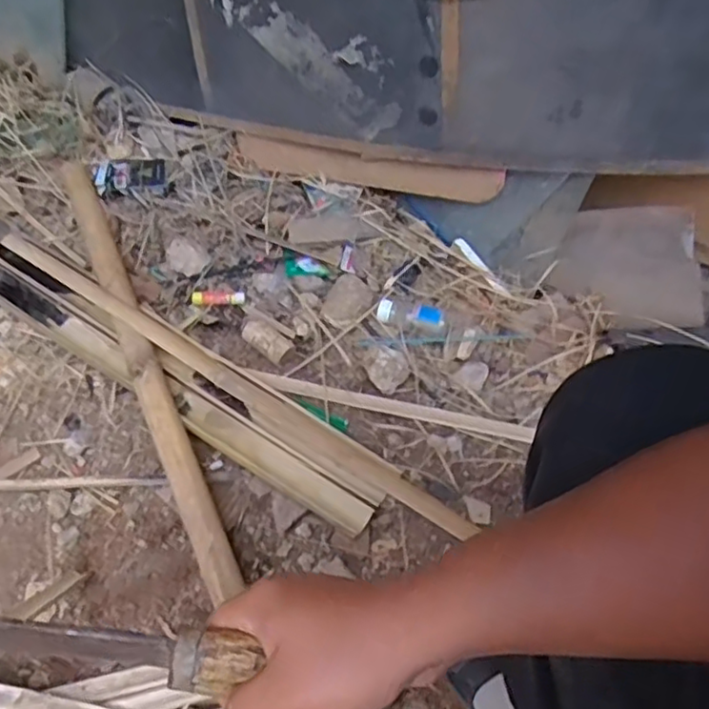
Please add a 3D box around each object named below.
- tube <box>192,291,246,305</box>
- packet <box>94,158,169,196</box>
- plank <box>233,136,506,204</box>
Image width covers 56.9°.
[{"bbox_3d":[-0.194,-0.082,0.934,0.073,0.012,0.018,-2,57,-3],"label":"tube"},{"bbox_3d":[-0.345,-0.276,1.020,0.108,0.033,0.072,1,55,1],"label":"packet"},{"bbox_3d":[0.011,-0.276,0.980,0.438,0.065,0.015,17,57,26],"label":"plank"}]

